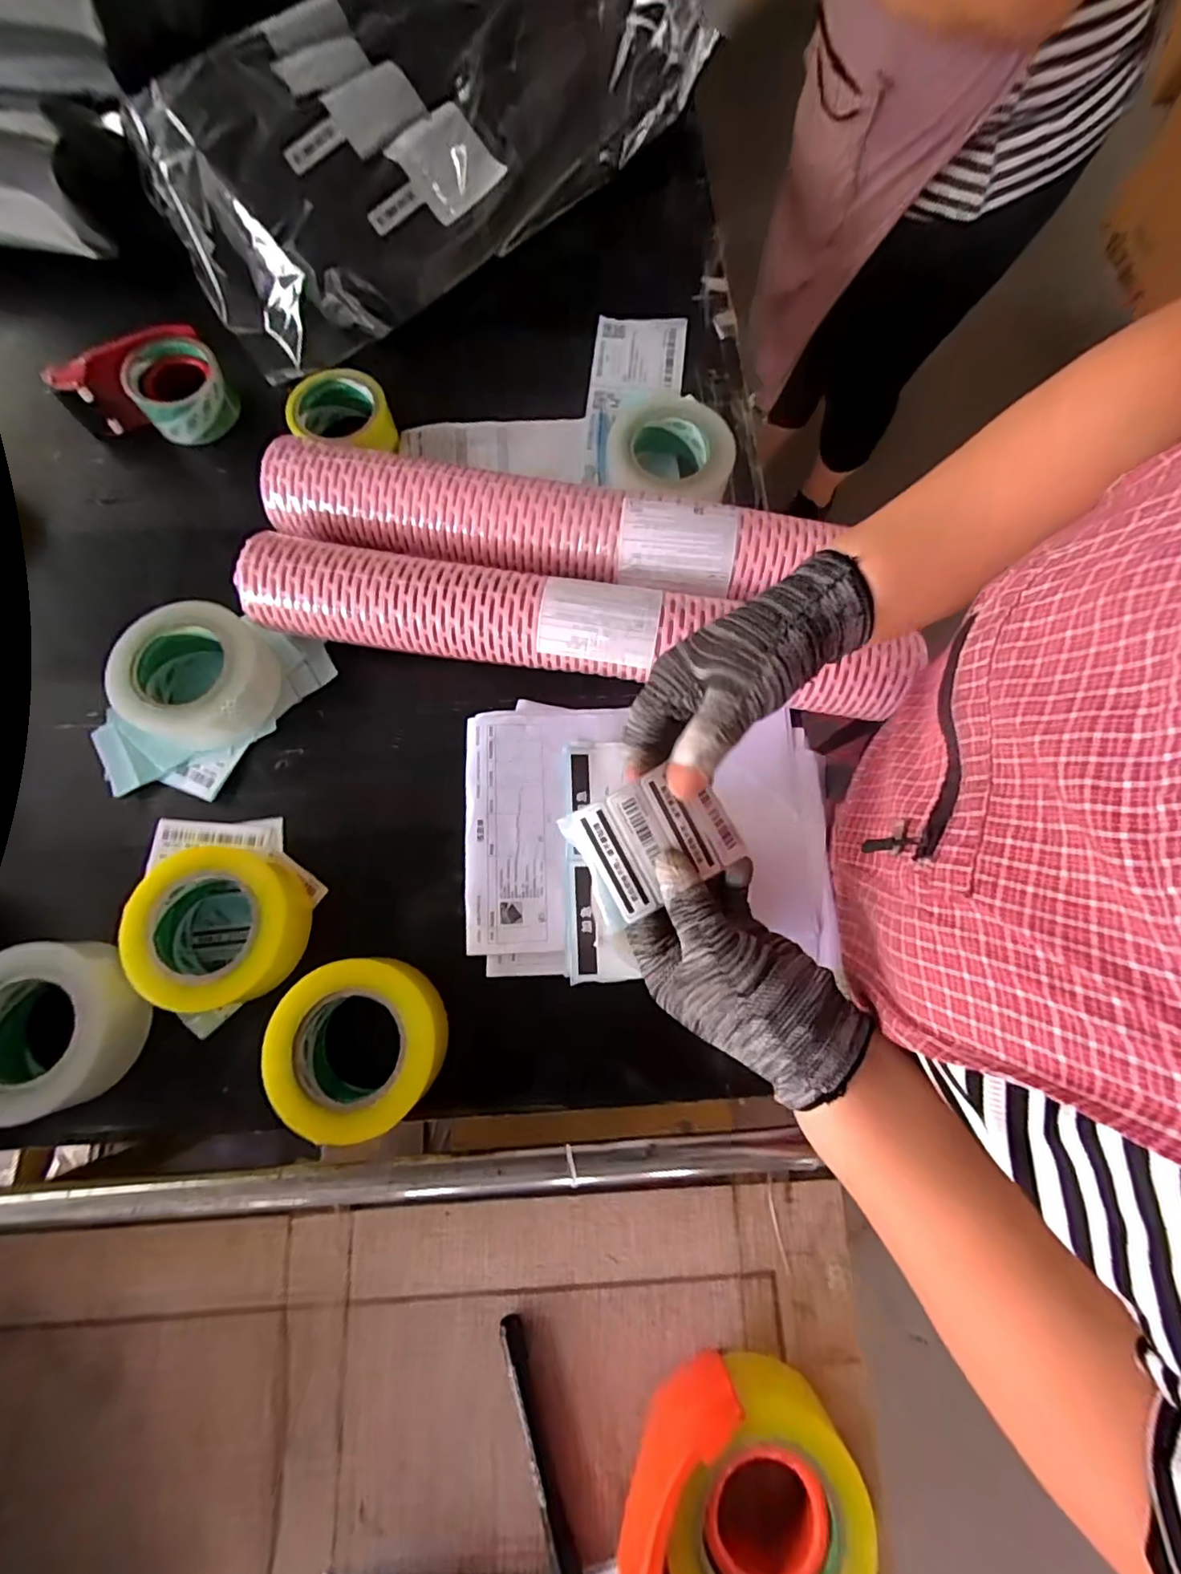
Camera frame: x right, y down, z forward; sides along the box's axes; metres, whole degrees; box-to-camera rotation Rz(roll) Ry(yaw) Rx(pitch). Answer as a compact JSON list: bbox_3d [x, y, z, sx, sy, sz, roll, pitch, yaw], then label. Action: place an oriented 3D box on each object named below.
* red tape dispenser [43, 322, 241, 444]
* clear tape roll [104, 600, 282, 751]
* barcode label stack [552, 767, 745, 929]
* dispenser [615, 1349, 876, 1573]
[{"bbox_3d":[-0.463,-0.426,0.598,0.157,0.069,0.096,7,76,5],"label":"red tape dispenser"},{"bbox_3d":[-0.350,-0.097,0.509,0.124,0.061,0.123,-40,76,-12],"label":"clear tape roll"},{"bbox_3d":[0.037,0.029,0.322,0.090,0.009,0.067,-27,98,-7],"label":"barcode label stack"},{"bbox_3d":[0.086,0.443,0.329,0.120,0.061,0.166,27,73,9],"label":"dispenser"}]

